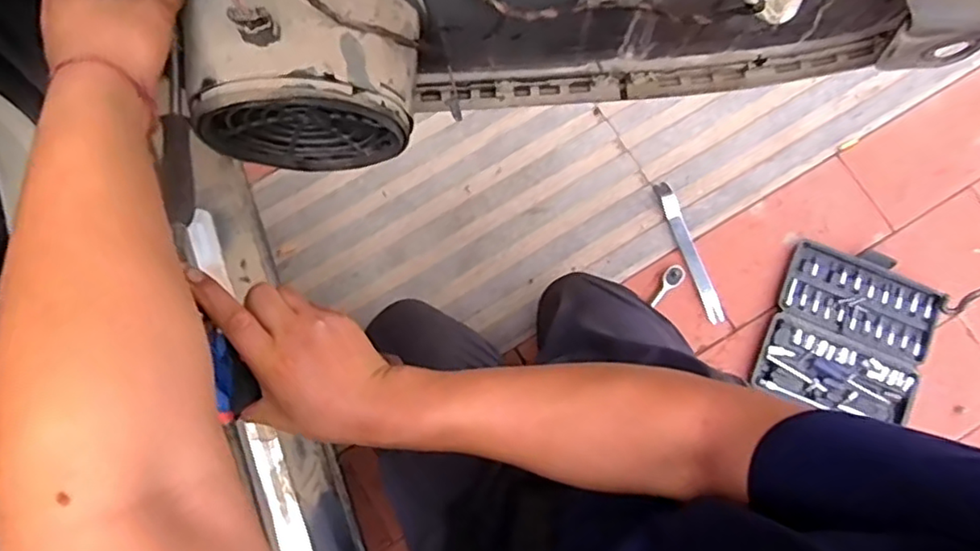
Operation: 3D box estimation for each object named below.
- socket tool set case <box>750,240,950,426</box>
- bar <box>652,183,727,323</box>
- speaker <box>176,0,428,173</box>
[{"bbox_3d":[0.555,0.088,0.975,0.240,0.034,0.247,20,80,5],"label":"socket tool set case"},{"bbox_3d":[0.313,-0.038,0.986,0.026,0.013,0.232,-20,79,-3],"label":"bar"},{"bbox_3d":[-0.136,-0.161,0.475,0.162,0.187,0.100,-3,79,0],"label":"speaker"}]

